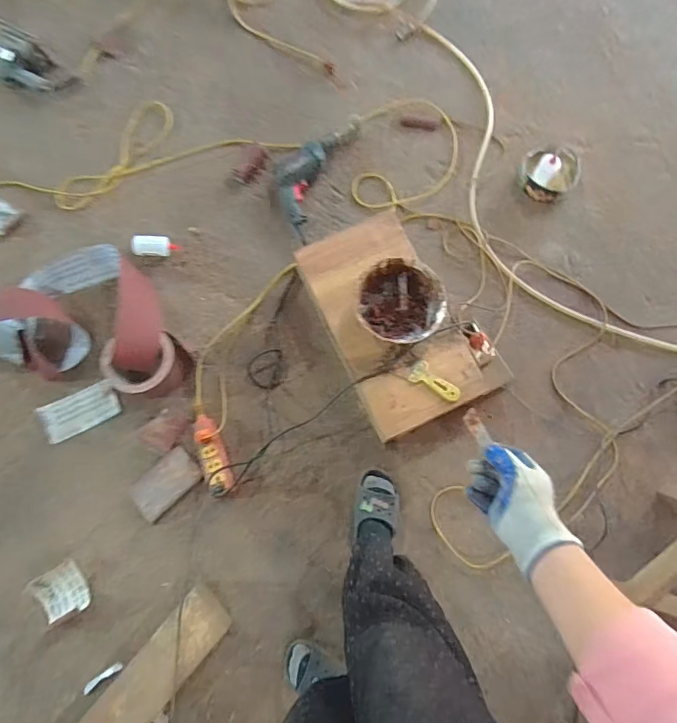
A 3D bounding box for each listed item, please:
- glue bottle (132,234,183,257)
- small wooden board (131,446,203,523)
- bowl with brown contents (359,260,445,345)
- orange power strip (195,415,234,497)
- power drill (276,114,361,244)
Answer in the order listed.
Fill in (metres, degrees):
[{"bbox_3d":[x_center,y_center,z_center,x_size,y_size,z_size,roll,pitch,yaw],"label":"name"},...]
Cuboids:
[{"bbox_3d":[-0.506,-0.324,1.305,0.127,0.042,0.057,-4,78,-33],"label":"glue bottle"},{"bbox_3d":[-0.440,0.308,1.191,0.172,0.014,0.111,-44,82,-7],"label":"small wooden board"},{"bbox_3d":[0.149,-0.141,1.118,0.195,0.056,0.189,0,79,1],"label":"bowl with brown contents"},{"bbox_3d":[-0.321,0.236,1.191,0.068,0.034,0.203,-22,80,-3],"label":"orange power strip"},{"bbox_3d":[-0.084,-0.549,1.331,0.160,0.078,0.398,23,81,4],"label":"power drill"}]

